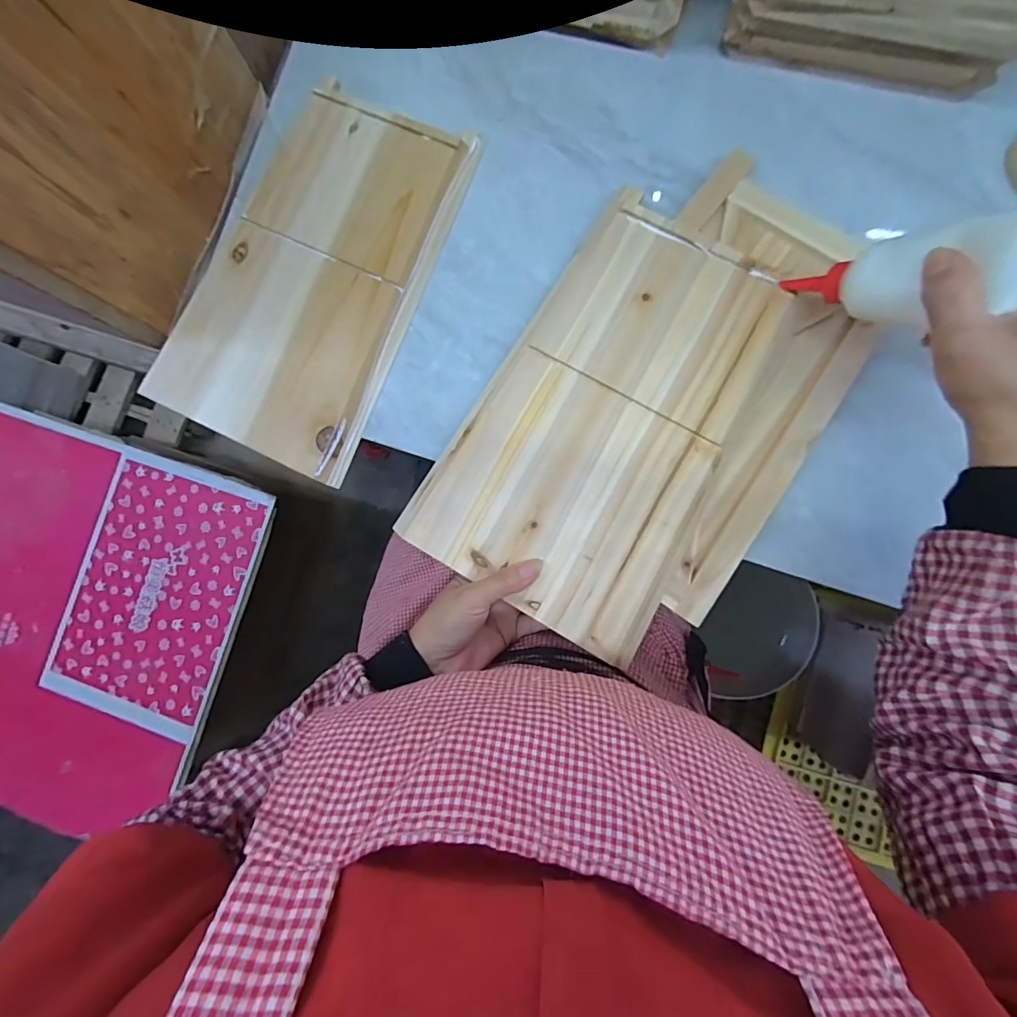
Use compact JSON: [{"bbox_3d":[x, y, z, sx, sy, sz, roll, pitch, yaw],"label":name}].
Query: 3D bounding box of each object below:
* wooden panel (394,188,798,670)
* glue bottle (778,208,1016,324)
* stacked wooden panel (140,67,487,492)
[{"bbox_3d":[0.088,-0.077,0.389,0.217,0.014,0.352,30,90,6],"label":"wooden panel"},{"bbox_3d":[0.264,-0.156,0.307,0.043,0.143,0.054,36,90,-24],"label":"glue bottle"},{"bbox_3d":[-0.186,-0.226,0.446,0.206,0.027,0.355,25,89,6],"label":"stacked wooden panel"}]

